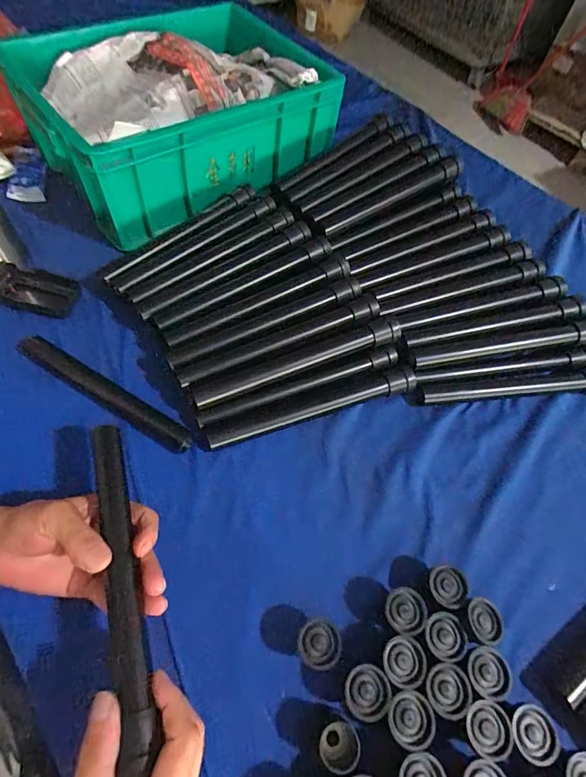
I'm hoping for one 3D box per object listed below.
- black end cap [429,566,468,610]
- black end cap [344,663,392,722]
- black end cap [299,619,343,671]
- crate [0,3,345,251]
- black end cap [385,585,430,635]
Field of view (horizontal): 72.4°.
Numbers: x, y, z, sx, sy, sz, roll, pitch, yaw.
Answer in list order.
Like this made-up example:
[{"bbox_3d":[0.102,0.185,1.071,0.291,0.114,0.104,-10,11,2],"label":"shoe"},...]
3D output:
[{"bbox_3d":[0.140,0.185,0.369,0.034,0.027,0.034,3,59,-4],"label":"black end cap"},{"bbox_3d":[0.058,0.244,0.322,0.035,0.026,0.035,3,59,-4],"label":"black end cap"},{"bbox_3d":[0.021,0.213,0.333,0.035,0.030,0.034,3,59,-4],"label":"black end cap"},{"bbox_3d":[-0.171,-0.425,0.615,0.420,0.157,0.318,-35,69,-23],"label":"crate"},{"bbox_3d":[0.098,0.198,0.354,0.035,0.023,0.035,3,59,-4],"label":"black end cap"}]

